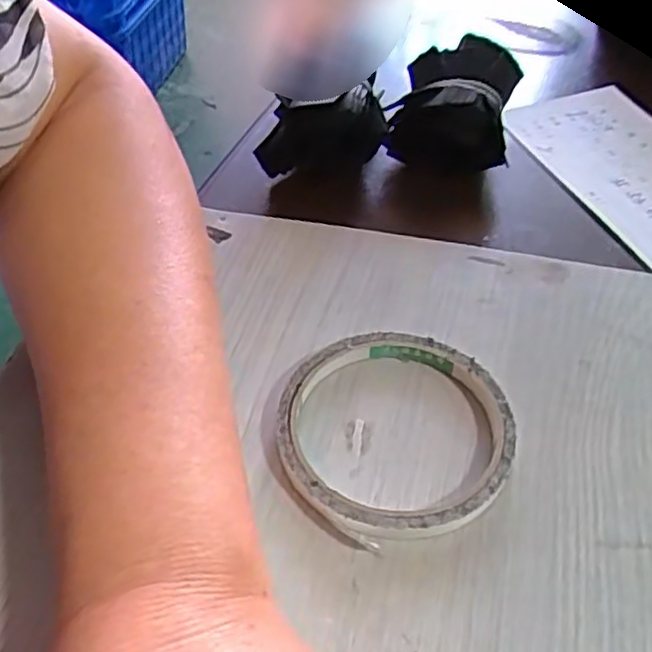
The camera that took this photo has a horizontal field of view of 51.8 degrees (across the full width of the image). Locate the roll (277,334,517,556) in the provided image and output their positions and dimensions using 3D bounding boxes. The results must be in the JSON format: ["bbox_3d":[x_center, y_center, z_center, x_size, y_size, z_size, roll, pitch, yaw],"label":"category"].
[{"bbox_3d":[0.027,0.039,0.259,0.088,0.011,0.085,0,48,0],"label":"roll"}]

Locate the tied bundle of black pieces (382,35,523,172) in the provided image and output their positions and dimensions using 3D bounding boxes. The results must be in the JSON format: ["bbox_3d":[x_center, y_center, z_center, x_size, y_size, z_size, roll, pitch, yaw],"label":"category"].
[{"bbox_3d":[0.074,-0.126,0.388,0.065,0.047,0.089,12,49,11],"label":"tied bundle of black pieces"}]

